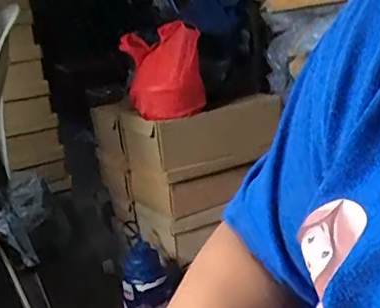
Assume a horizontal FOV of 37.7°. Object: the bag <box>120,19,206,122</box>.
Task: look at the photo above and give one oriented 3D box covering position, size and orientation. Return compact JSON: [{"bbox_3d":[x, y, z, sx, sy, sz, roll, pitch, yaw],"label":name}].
[{"bbox_3d":[-0.055,-0.172,1.153,0.160,0.171,0.128,-5,17,-2],"label":"bag"}]

